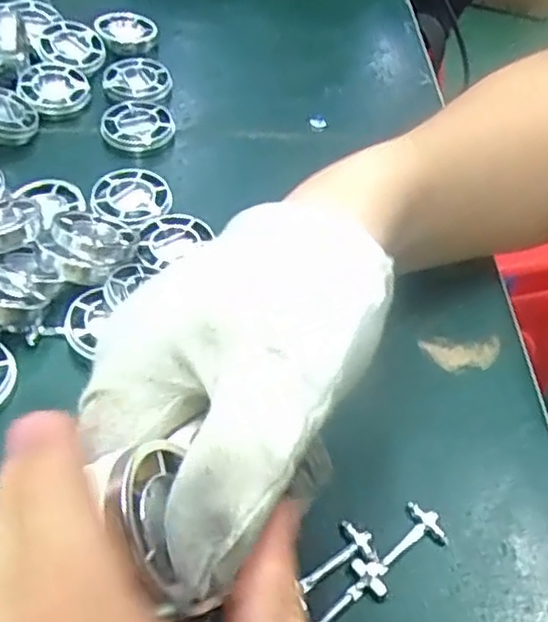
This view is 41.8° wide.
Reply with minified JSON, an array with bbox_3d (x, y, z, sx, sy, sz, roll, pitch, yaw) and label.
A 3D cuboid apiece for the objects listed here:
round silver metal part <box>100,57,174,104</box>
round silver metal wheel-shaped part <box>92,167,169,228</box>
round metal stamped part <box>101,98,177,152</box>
[{"bbox_3d":[-0.081,-0.135,0.424,0.040,0.005,0.043,2,51,-2],"label":"round silver metal part"},{"bbox_3d":[-0.071,-0.057,0.356,0.038,0.007,0.043,-18,55,-17],"label":"round silver metal wheel-shaped part"},{"bbox_3d":[-0.075,-0.103,0.397,0.038,0.006,0.038,2,51,-2],"label":"round metal stamped part"}]

